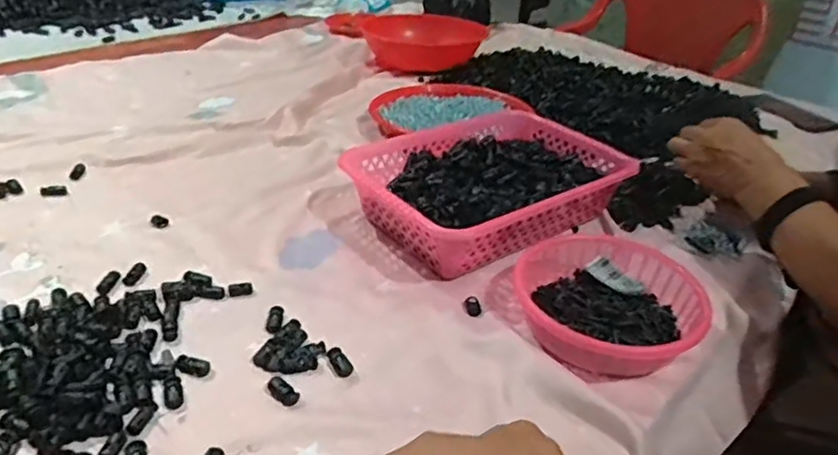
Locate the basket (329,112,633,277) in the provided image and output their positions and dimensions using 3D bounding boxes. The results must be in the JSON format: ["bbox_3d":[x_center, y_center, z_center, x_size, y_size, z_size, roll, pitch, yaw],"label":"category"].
[{"bbox_3d":[0.078,-0.046,0.749,0.305,0.087,0.221,-19,38,-32],"label":"basket"}]

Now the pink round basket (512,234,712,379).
[{"bbox_3d":[0.175,0.070,0.580,0.171,0.052,0.172,5,34,-3],"label":"pink round basket"}]

